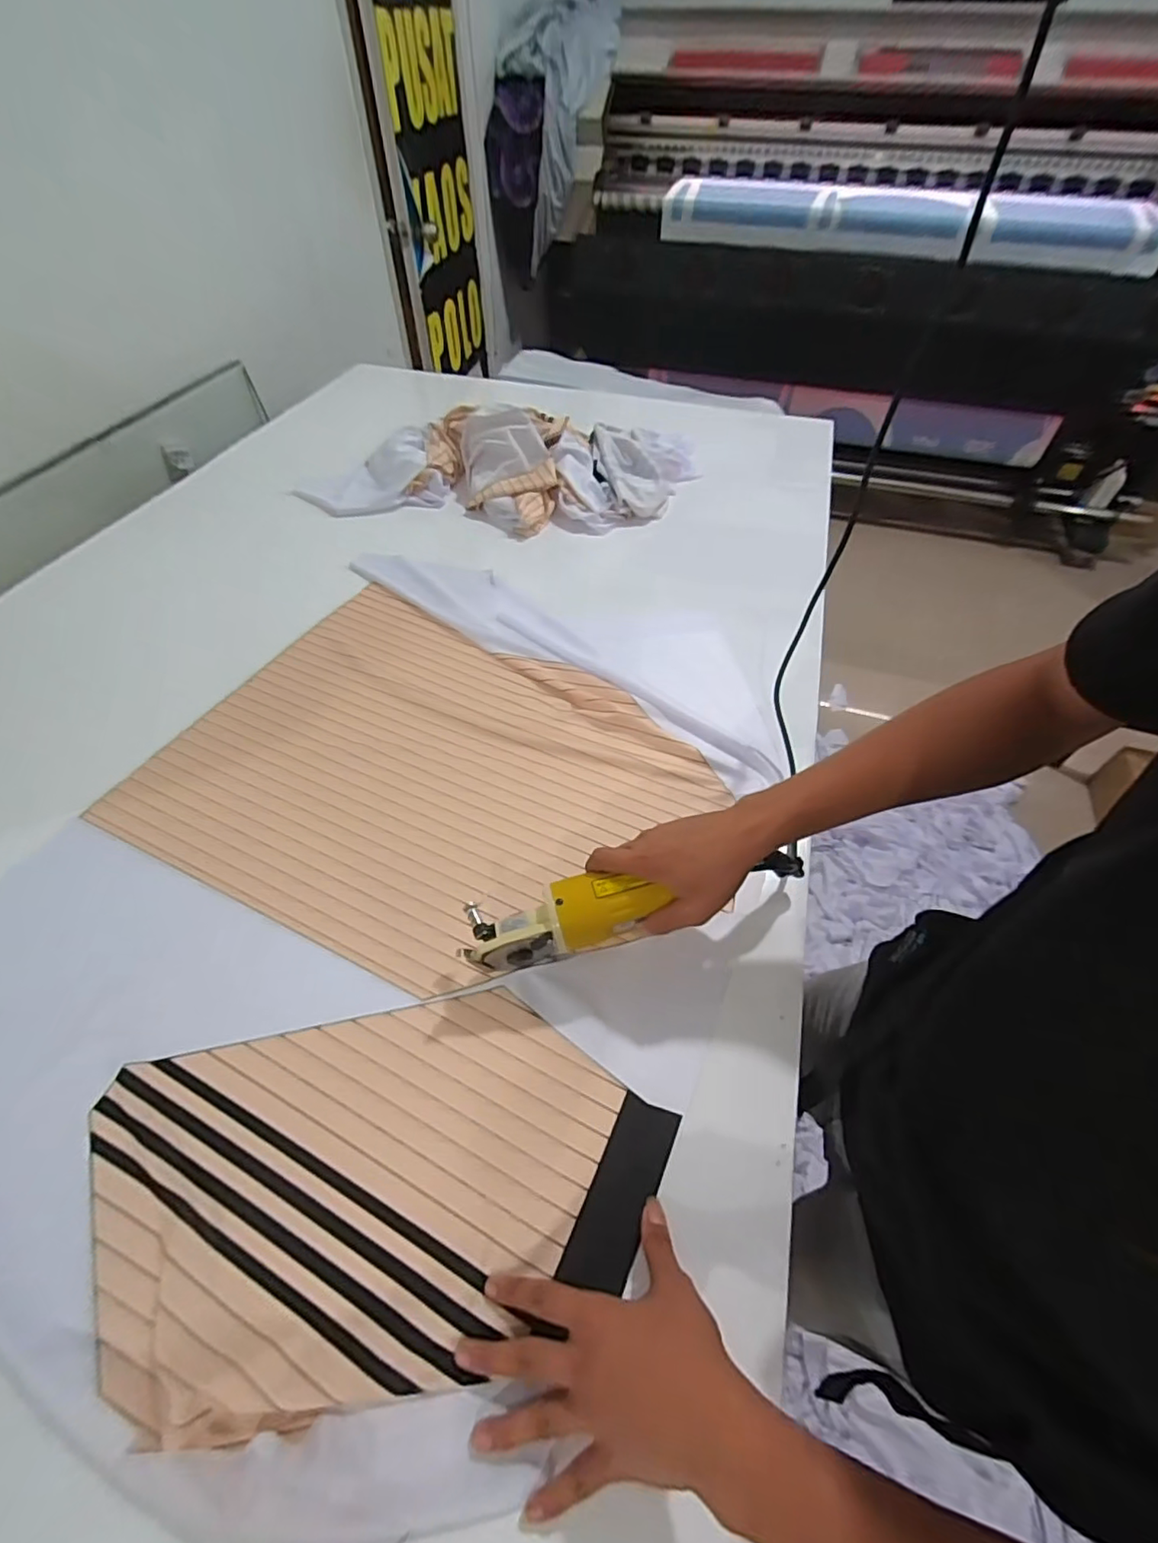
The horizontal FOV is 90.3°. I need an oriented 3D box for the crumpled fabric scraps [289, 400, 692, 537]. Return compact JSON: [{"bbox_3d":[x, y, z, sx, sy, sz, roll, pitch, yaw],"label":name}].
[{"bbox_3d":[-0.132,-0.558,1.070,0.725,0.137,0.315,-1,52,-1],"label":"crumpled fabric scraps"}]

